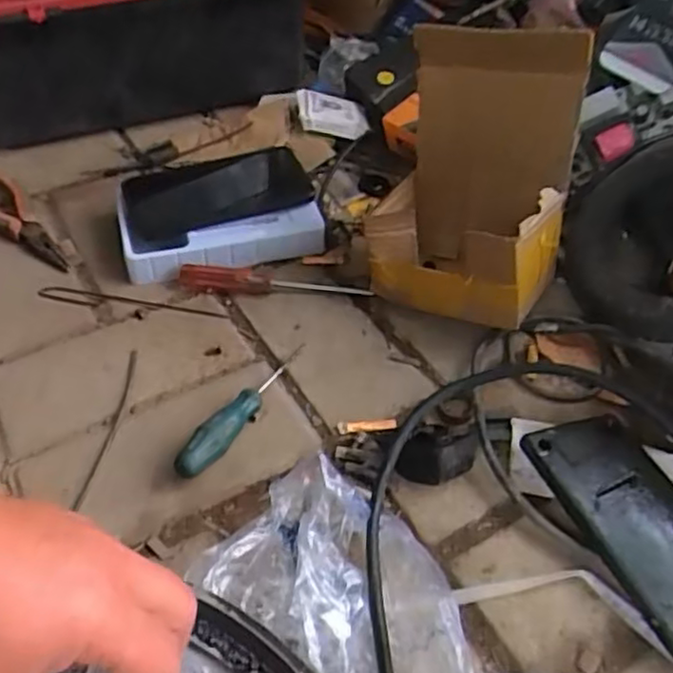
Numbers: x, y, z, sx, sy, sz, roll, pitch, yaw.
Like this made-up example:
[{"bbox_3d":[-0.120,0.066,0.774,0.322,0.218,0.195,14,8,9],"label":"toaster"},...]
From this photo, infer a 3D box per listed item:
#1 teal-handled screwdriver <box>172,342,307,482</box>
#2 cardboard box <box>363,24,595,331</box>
[{"bbox_3d":[-0.064,0.049,0.478,0.023,0.025,0.139,27,52,20],"label":"teal-handled screwdriver"},{"bbox_3d":[0.108,-0.116,0.520,0.139,0.198,0.135,15,49,10],"label":"cardboard box"}]

